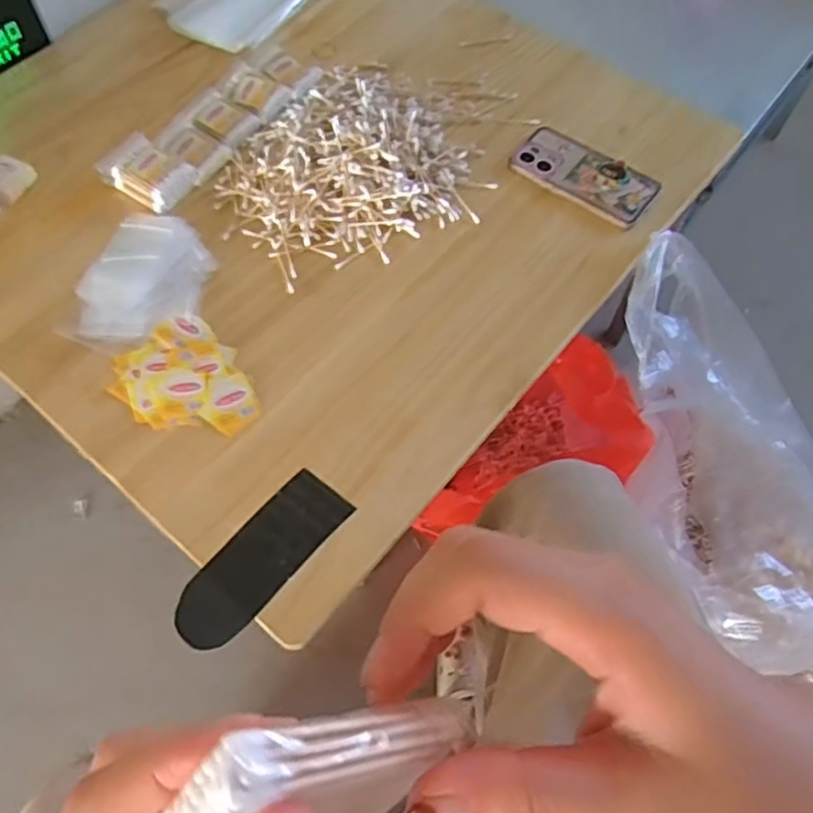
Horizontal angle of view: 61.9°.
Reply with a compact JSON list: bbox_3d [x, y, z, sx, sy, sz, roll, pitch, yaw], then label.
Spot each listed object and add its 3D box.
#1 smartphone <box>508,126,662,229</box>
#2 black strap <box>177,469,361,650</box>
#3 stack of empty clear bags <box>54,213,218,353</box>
[{"bbox_3d":[0.201,-0.266,0.759,0.158,0.021,0.081,33,67,14],"label":"smartphone"},{"bbox_3d":[-0.123,0.129,0.575,0.062,0.007,0.164,38,69,16],"label":"black strap"},{"bbox_3d":[-0.272,-0.133,0.701,0.121,0.023,0.164,15,64,6],"label":"stack of empty clear bags"}]

